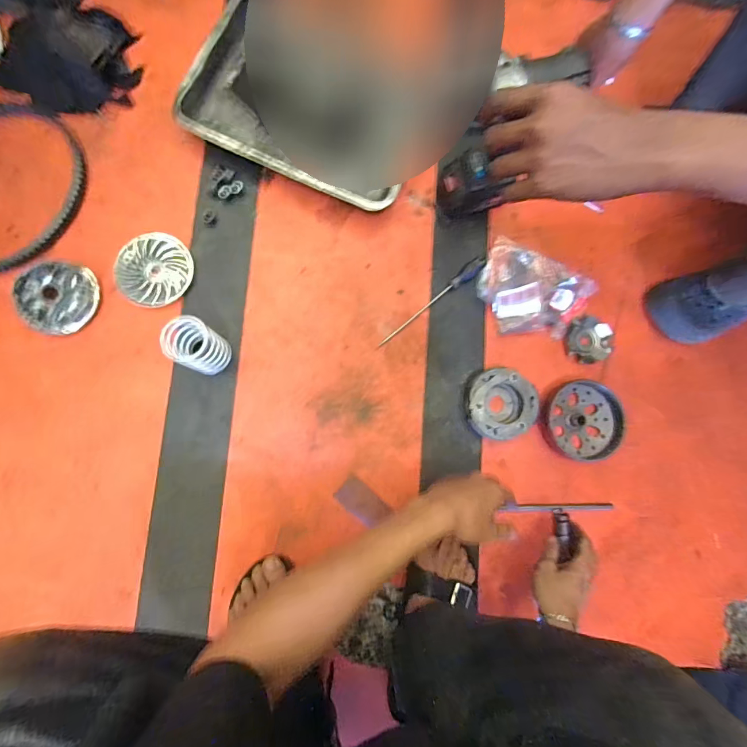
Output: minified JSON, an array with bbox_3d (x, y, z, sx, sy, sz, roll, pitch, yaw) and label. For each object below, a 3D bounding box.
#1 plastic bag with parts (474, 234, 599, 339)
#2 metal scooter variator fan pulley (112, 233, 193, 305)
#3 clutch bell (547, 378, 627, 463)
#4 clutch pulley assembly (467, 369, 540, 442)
[{"bbox_3d":[0.279,-0.139,0.652,0.195,0.040,0.166,19,81,-3],"label":"plastic bag with parts"},{"bbox_3d":[-0.345,-0.164,0.602,0.106,0.014,0.116,1,83,-5],"label":"metal scooter variator fan pulley"},{"bbox_3d":[0.353,0.077,0.639,0.121,0.033,0.128,-4,83,-6],"label":"clutch bell"},{"bbox_3d":[0.209,0.051,0.627,0.113,0.030,0.112,1,83,-5],"label":"clutch pulley assembly"}]

